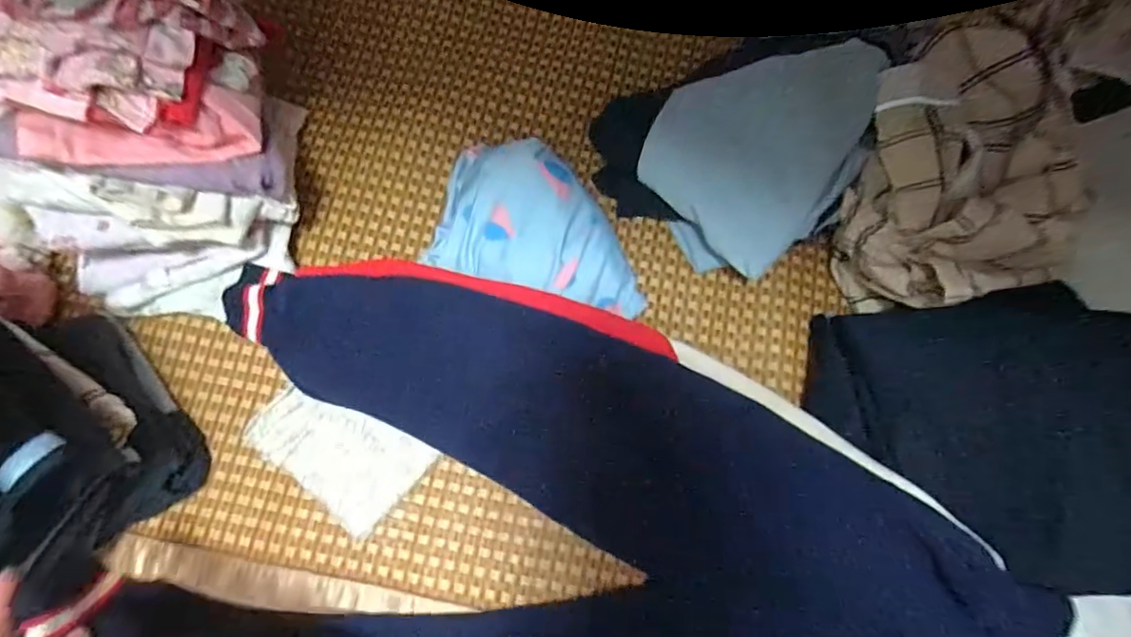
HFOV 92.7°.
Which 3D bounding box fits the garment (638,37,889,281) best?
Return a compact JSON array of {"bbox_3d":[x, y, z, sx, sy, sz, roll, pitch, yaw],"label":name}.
[{"bbox_3d":[0.213,-0.189,0.589,0.266,0.092,0.195,-43,81,-10],"label":"garment"}]

